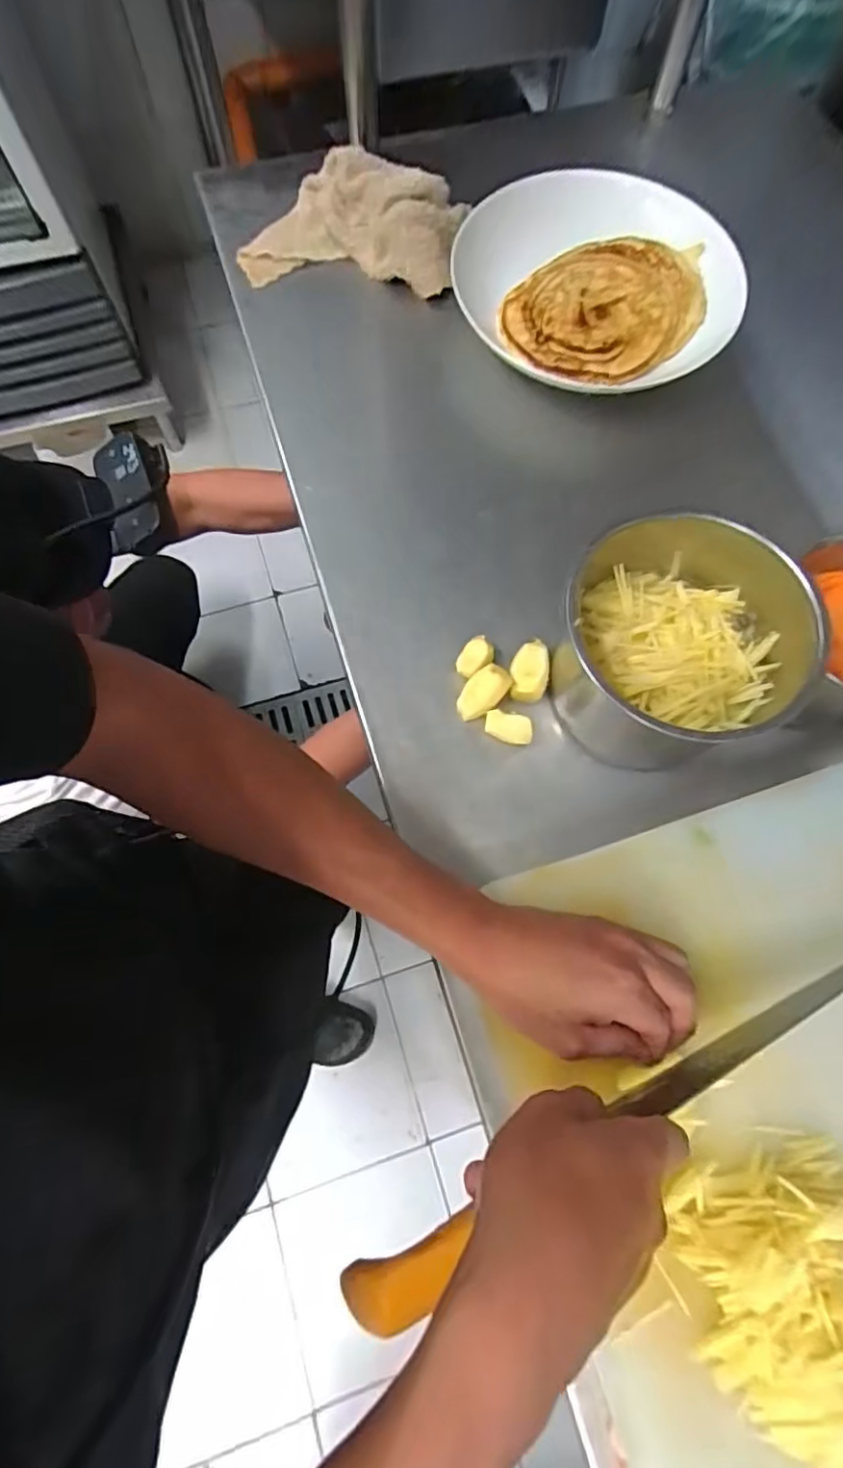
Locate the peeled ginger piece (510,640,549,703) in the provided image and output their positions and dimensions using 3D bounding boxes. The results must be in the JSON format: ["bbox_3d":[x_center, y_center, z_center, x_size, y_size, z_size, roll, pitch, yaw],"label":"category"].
[{"bbox_3d":[0.081,-0.048,0.455,0.026,0.027,0.044,5,72,1],"label":"peeled ginger piece"}]

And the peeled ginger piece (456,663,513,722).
[{"bbox_3d":[0.046,-0.031,0.444,0.043,0.021,0.025,-42,77,-13],"label":"peeled ginger piece"}]

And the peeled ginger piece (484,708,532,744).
[{"bbox_3d":[0.064,-0.004,0.445,0.035,0.020,0.017,15,72,4],"label":"peeled ginger piece"}]

